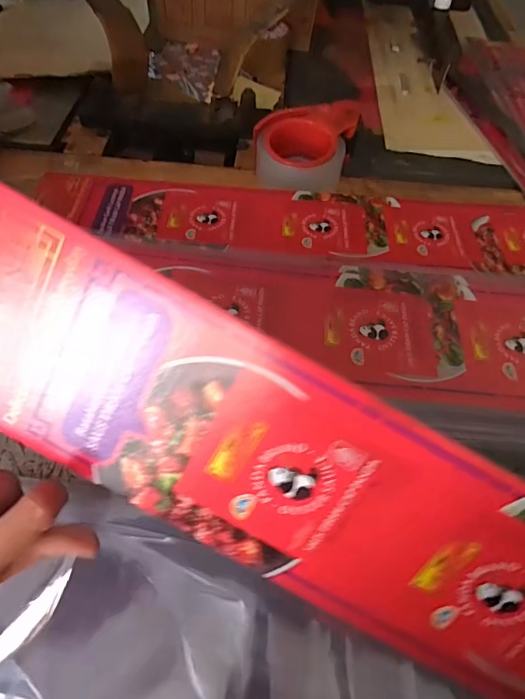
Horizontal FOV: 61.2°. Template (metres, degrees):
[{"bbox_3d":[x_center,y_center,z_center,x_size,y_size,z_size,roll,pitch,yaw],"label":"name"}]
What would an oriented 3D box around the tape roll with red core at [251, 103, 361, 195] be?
[{"bbox_3d":[0.049,-0.240,0.520,0.105,0.057,0.104,2,56,-3],"label":"tape roll with red core"}]

